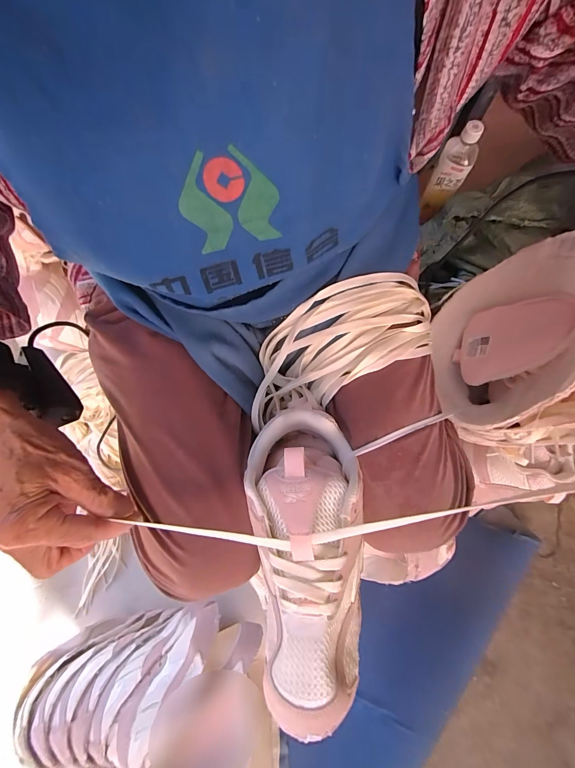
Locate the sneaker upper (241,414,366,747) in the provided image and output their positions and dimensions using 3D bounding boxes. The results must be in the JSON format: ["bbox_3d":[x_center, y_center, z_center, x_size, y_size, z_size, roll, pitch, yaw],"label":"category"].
[{"bbox_3d":[0.014,0.136,0.267,0.085,0.093,0.220,-2,70,0],"label":"sneaker upper"}]

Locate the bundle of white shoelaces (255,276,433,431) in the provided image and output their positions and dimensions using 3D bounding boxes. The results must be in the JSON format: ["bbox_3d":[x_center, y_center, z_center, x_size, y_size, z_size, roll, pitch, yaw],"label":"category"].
[{"bbox_3d":[0.043,-0.035,0.317,0.195,0.057,0.089,-33,77,15],"label":"bundle of white shoelaces"}]

